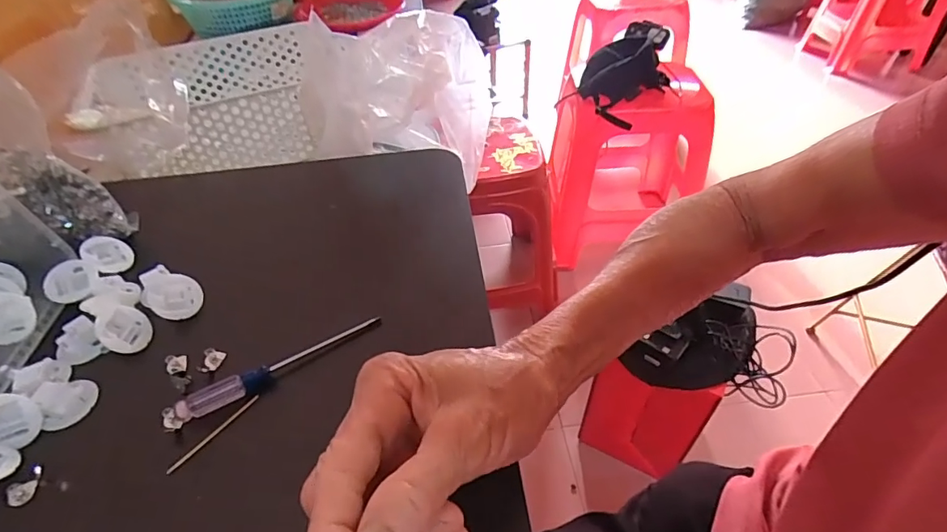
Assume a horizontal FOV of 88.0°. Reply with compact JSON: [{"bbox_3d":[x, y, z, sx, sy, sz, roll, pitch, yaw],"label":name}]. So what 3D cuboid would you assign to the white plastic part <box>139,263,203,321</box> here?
[{"bbox_3d":[-0.214,0.017,0.344,0.033,0.016,0.048,-35,54,-28],"label":"white plastic part"}]

